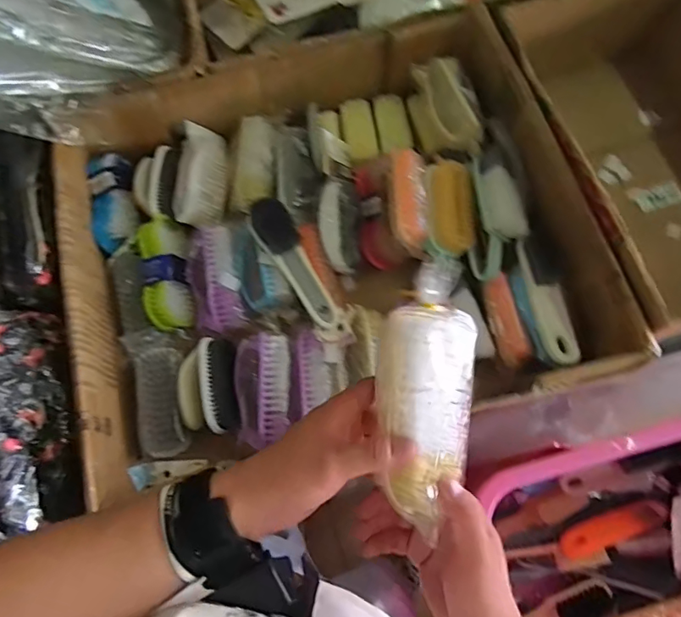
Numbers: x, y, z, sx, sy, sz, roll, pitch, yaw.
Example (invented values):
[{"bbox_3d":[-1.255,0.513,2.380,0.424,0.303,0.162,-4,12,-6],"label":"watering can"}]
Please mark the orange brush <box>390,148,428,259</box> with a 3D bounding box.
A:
[{"bbox_3d":[0.082,-0.127,0.598,0.043,0.041,0.126,2,73,2],"label":"orange brush"}]

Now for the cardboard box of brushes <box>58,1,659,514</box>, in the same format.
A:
[{"bbox_3d":[-0.021,-0.093,0.609,0.571,0.122,0.481,-14,73,-4],"label":"cardboard box of brushes"}]

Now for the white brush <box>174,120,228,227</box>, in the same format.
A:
[{"bbox_3d":[-0.189,-0.180,0.676,0.057,0.041,0.137,0,72,1],"label":"white brush"}]

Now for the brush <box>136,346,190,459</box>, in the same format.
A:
[{"bbox_3d":[-0.214,0.110,0.592,0.047,0.031,0.130,-11,73,-3],"label":"brush"}]

